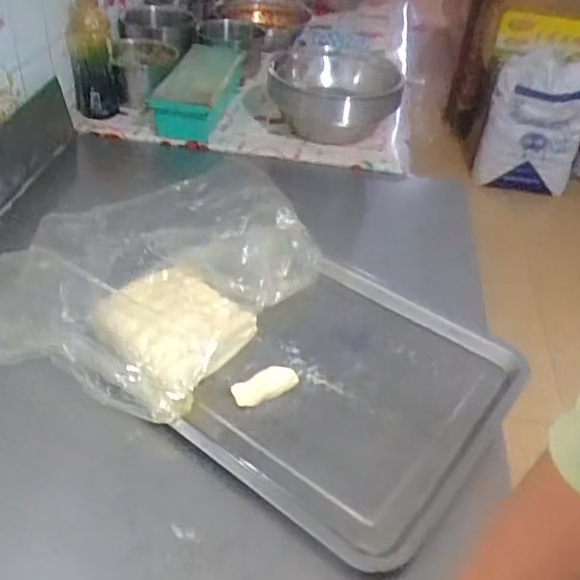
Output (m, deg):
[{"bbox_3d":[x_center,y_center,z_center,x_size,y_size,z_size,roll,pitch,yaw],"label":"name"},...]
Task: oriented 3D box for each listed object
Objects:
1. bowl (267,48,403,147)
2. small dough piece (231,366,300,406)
[{"bbox_3d":[0.081,-0.355,1.155,0.201,0.139,0.243,-7,42,-14],"label":"bowl"},{"bbox_3d":[-0.026,0.102,0.670,0.074,0.025,0.023,-17,46,-25],"label":"small dough piece"}]

